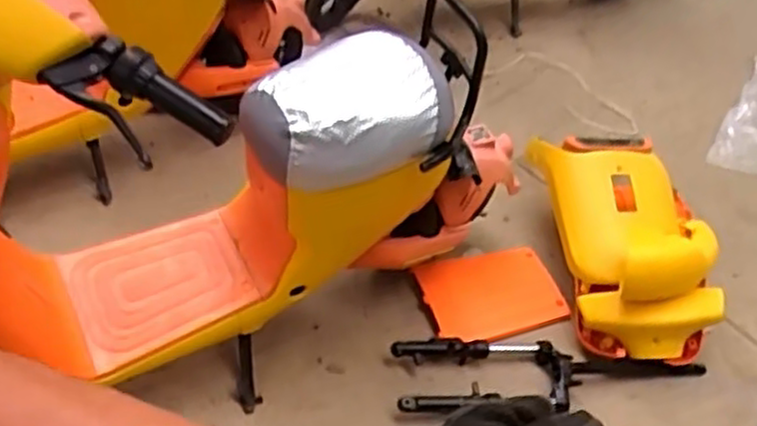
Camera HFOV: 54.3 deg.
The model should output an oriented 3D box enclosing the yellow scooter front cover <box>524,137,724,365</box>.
[{"bbox_3d":[0.574,0.050,1.742,0.276,0.249,0.589,0,44,-10],"label":"yellow scooter front cover"}]

